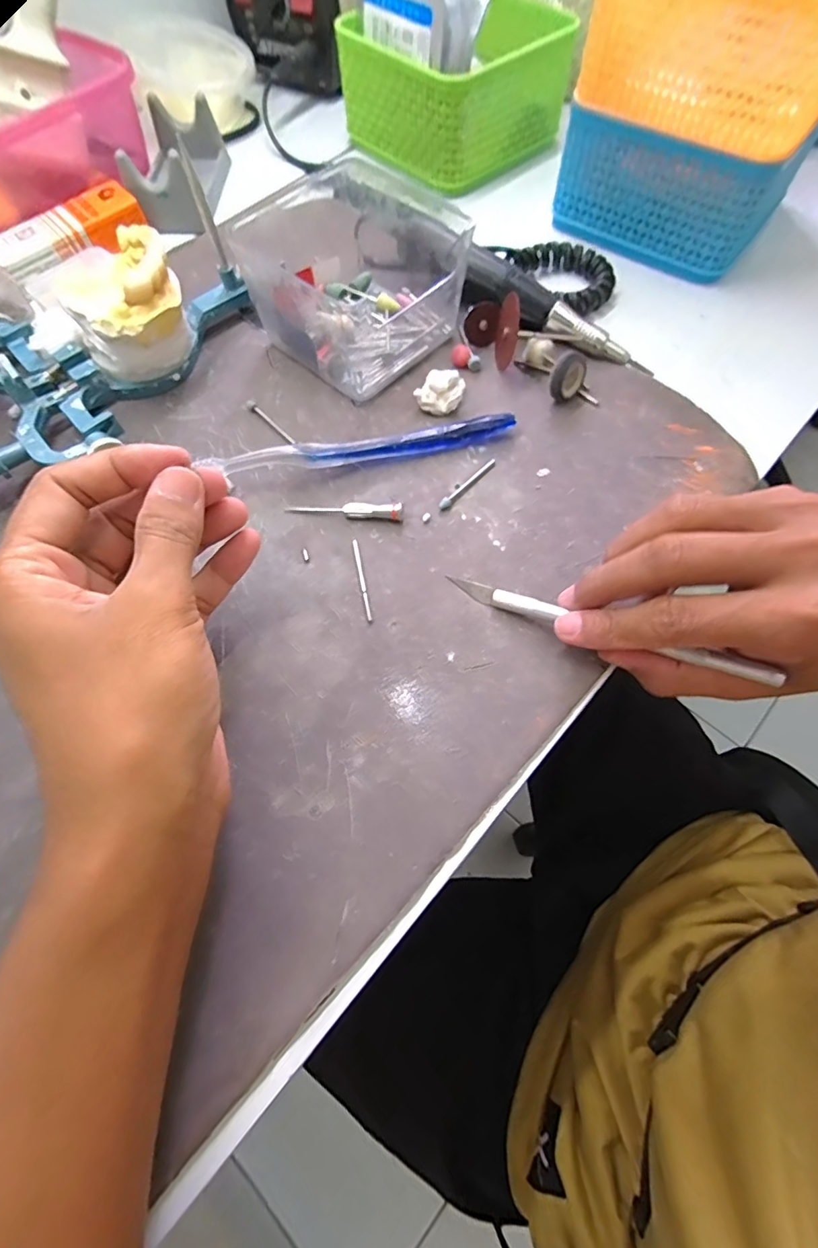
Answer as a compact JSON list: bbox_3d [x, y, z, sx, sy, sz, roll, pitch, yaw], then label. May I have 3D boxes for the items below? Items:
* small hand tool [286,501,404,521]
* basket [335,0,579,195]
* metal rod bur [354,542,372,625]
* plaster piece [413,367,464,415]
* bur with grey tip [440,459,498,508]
[{"bbox_3d":[-0.033,-0.058,0.251,0.058,0.010,0.007,6,66,3],"label":"small hand tool"},{"bbox_3d":[0.039,-0.400,0.372,0.145,0.061,0.125,-29,69,-12],"label":"basket"},{"bbox_3d":[-0.022,-0.021,0.237,0.004,0.004,0.044,-10,69,-5],"label":"metal rod bur"},{"bbox_3d":[0.017,-0.129,0.278,0.025,0.014,0.022,9,66,4],"label":"plaster piece"},{"bbox_3d":[0.031,-0.074,0.260,0.005,0.004,0.043,40,72,14],"label":"bur with grey tip"}]

